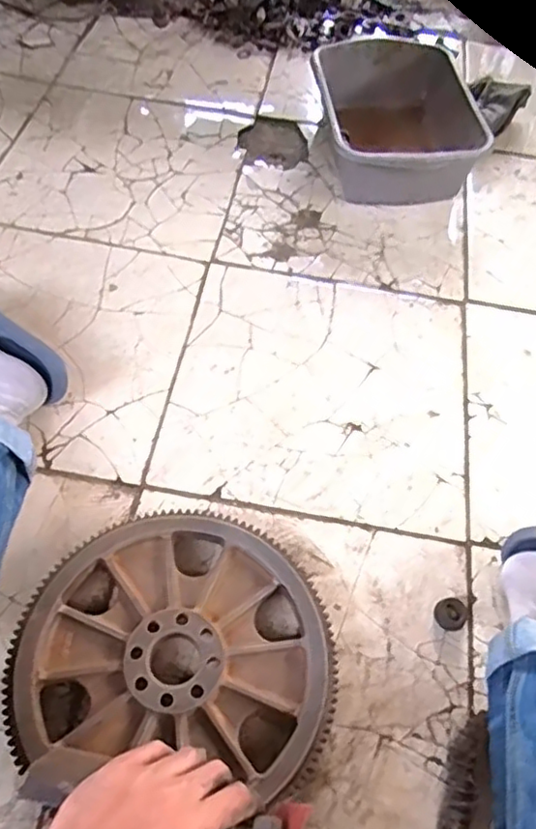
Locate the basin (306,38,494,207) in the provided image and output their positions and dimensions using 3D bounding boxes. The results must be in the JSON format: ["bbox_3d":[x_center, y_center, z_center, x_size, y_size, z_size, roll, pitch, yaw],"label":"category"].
[{"bbox_3d":[0.222,-0.505,1.114,0.267,0.128,0.352,2,58,-1],"label":"basin"}]

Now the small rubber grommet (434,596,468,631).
[{"bbox_3d":[0.209,0.228,0.721,0.035,0.010,0.038,1,58,-2],"label":"small rubber grommet"}]

